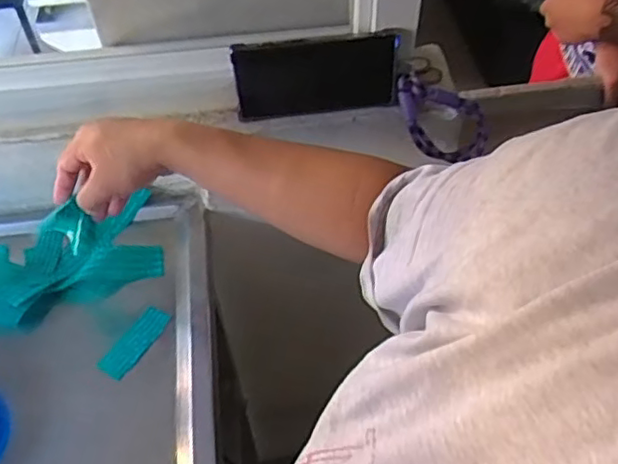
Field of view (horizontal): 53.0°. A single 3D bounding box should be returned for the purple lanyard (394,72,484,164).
[{"bbox_3d":[0.142,-0.118,0.673,0.114,0.072,0.026,19,20,-6],"label":"purple lanyard"}]

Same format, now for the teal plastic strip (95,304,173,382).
[{"bbox_3d":[-0.178,0.113,0.638,0.029,0.007,0.082,39,62,1],"label":"teal plastic strip"}]

